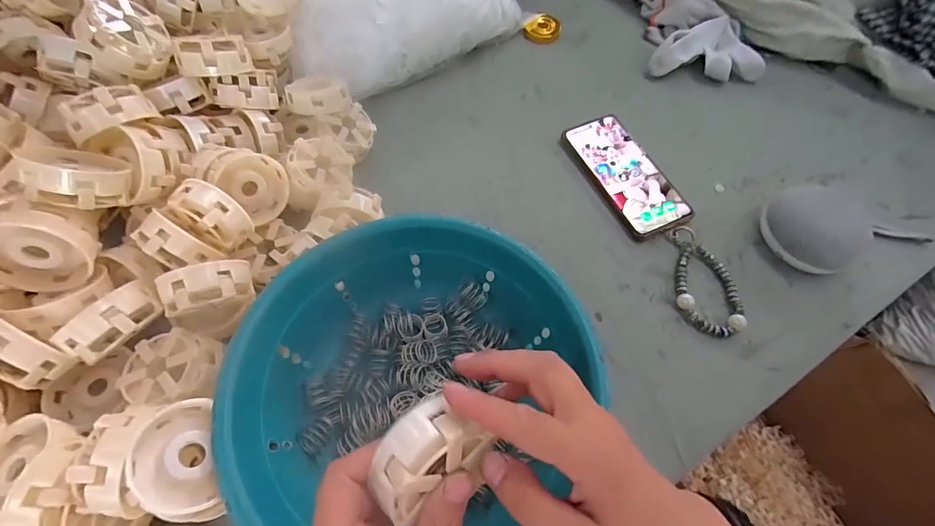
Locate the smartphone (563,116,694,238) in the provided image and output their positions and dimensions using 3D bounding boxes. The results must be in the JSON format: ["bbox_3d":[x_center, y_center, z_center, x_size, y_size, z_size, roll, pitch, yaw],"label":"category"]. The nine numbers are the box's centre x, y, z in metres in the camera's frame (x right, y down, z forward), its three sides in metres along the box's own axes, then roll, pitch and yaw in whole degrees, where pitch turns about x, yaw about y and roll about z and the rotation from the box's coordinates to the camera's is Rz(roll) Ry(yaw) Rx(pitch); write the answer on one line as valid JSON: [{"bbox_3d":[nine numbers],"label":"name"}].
[{"bbox_3d":[0.186,-0.107,0.492,0.078,0.014,0.167,-22,66,-14],"label":"smartphone"}]

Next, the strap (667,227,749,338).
[{"bbox_3d":[0.247,0.017,0.428,0.062,0.012,0.116,6,62,0],"label":"strap"}]

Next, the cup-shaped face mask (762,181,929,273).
[{"bbox_3d":[0.385,-0.039,0.448,0.110,0.046,0.100,-11,64,-9],"label":"cup-shaped face mask"}]

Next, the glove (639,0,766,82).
[{"bbox_3d":[0.339,-0.329,0.591,0.155,0.052,0.158,8,62,1],"label":"glove"}]

